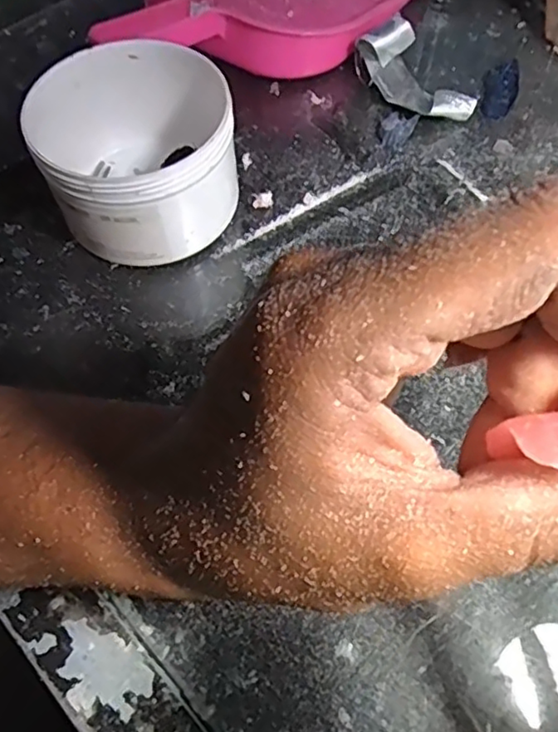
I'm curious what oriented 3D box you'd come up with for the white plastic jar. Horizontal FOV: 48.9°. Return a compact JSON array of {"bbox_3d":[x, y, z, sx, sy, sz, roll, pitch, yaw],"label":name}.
[{"bbox_3d":[-0.067,-0.101,0.293,0.085,0.060,0.090,-1,62,1],"label":"white plastic jar"}]

